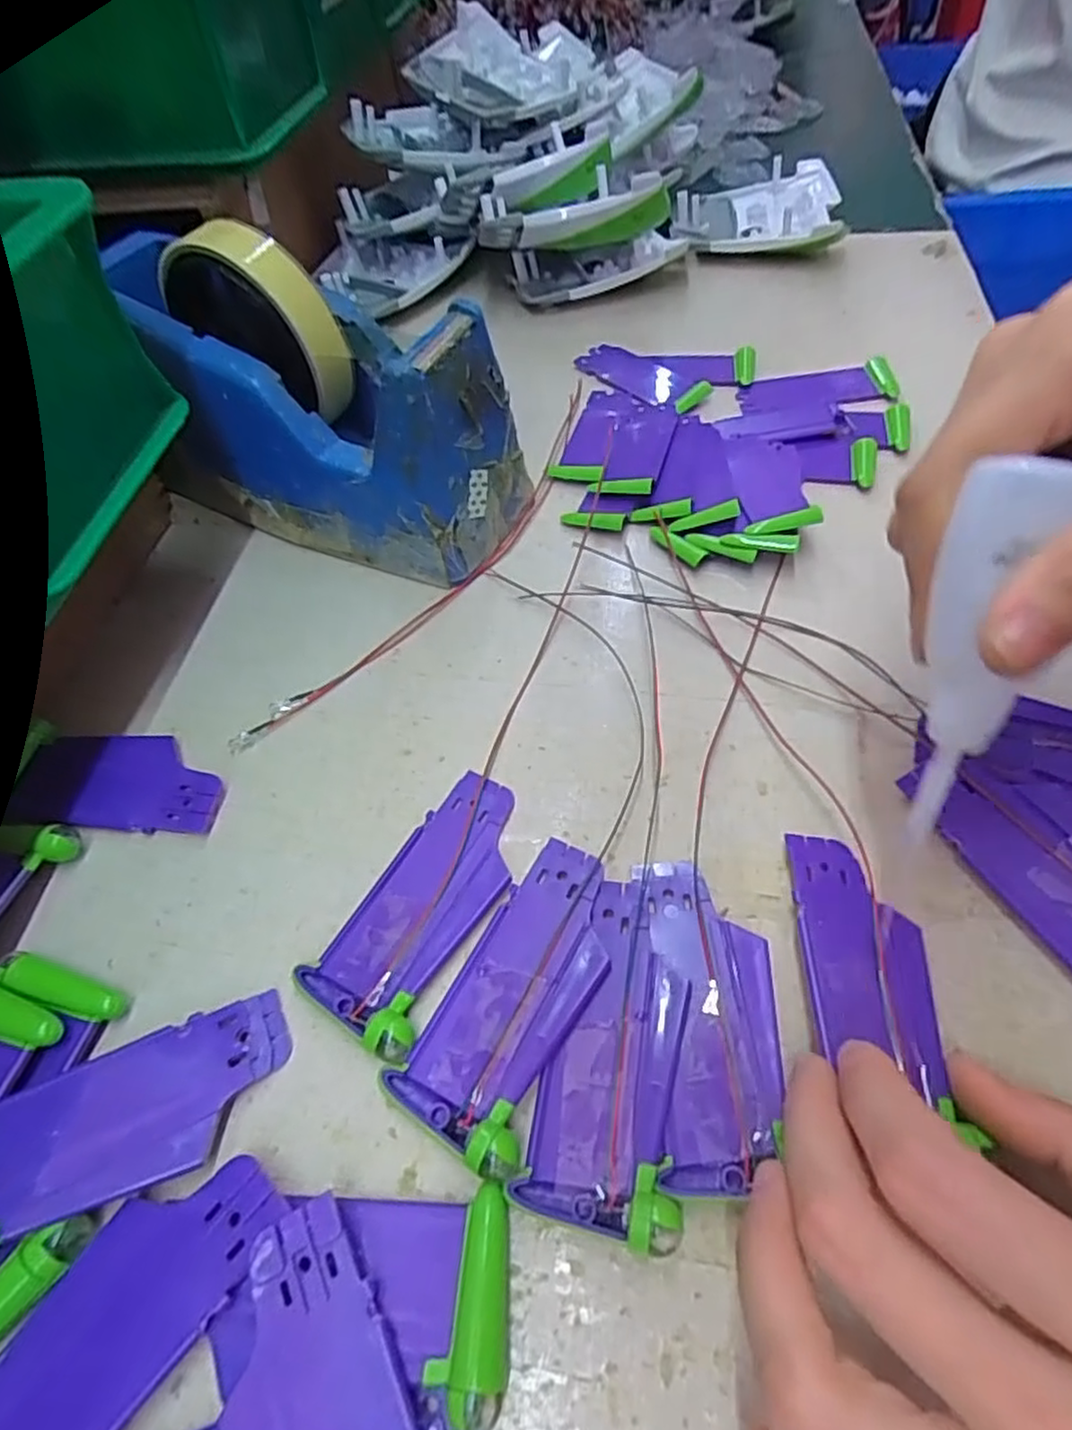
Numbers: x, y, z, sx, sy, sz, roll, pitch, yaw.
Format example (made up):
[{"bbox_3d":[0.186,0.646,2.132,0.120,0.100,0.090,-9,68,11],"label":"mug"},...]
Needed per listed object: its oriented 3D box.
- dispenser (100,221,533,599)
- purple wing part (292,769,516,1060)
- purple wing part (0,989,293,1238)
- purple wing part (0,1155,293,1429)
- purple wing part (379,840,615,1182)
[{"bbox_3d":[-0.092,-0.135,0.294,0.158,0.112,0.067,19,59,17],"label":"dispenser"},{"bbox_3d":[-0.033,0.059,0.222,0.040,0.009,0.089,27,62,21],"label":"purple wing part"},{"bbox_3d":[-0.114,0.109,0.186,0.090,0.006,0.040,-21,56,-25],"label":"purple wing part"},{"bbox_3d":[-0.103,0.146,0.162,0.038,0.008,0.086,31,63,23],"label":"purple wing part"},{"bbox_3d":[-0.004,0.080,0.202,0.038,0.007,0.089,24,61,19],"label":"purple wing part"}]

